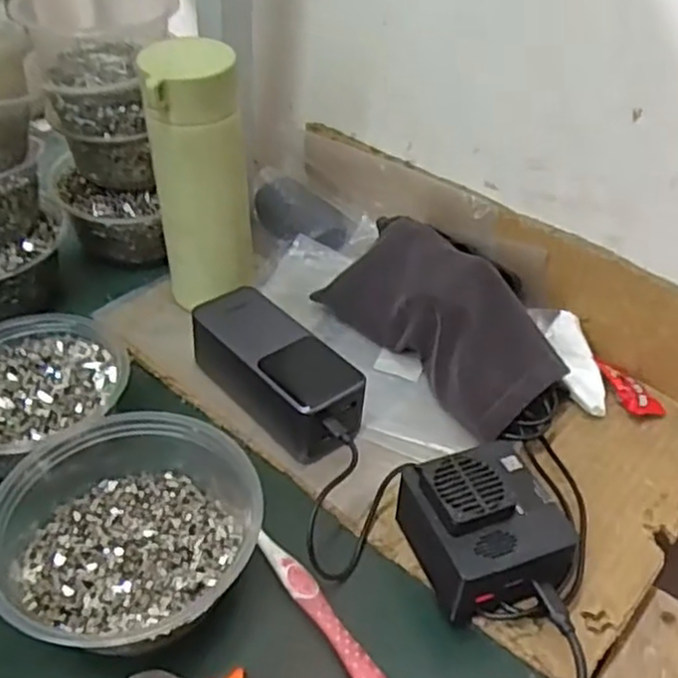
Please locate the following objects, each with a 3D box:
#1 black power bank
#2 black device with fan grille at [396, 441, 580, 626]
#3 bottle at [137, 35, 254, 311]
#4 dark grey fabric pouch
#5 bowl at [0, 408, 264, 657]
[{"bbox_3d":[-0.042,0.020,0.491,0.058,0.050,0.137,-32,53,-33],"label":"black power bank"},{"bbox_3d":[0.081,0.104,0.403,0.079,0.060,0.077,-9,44,-14],"label":"black device with fan grille"},{"bbox_3d":[-0.098,-0.101,0.522,0.068,0.196,0.069,-6,43,-11],"label":"bottle"},{"bbox_3d":[0.070,-0.017,0.526,0.072,0.076,0.191,-27,50,-30],"label":"dark grey fabric pouch"},{"bbox_3d":[-0.121,0.101,0.392,0.123,0.067,0.132,2,42,-2],"label":"bowl"}]

